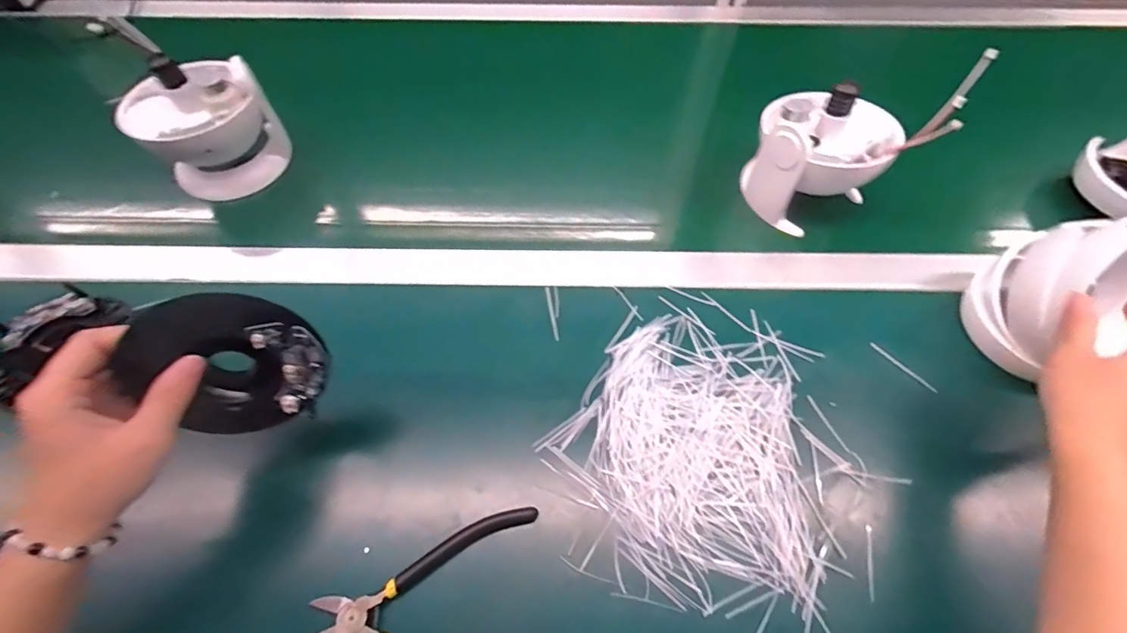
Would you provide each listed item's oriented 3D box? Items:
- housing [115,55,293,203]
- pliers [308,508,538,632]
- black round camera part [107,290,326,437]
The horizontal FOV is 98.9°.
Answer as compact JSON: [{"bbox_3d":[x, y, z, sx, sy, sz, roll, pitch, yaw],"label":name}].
[{"bbox_3d":[-0.358,-0.191,0.491,0.117,0.110,0.103,-39,65,-20],"label":"housing"},{"bbox_3d":[-0.087,0.191,0.308,0.140,0.013,0.116,-4,58,-1],"label":"pliers"},{"bbox_3d":[-0.192,0.029,0.287,0.092,0.096,0.023,-19,37,-7],"label":"black round camera part"}]

